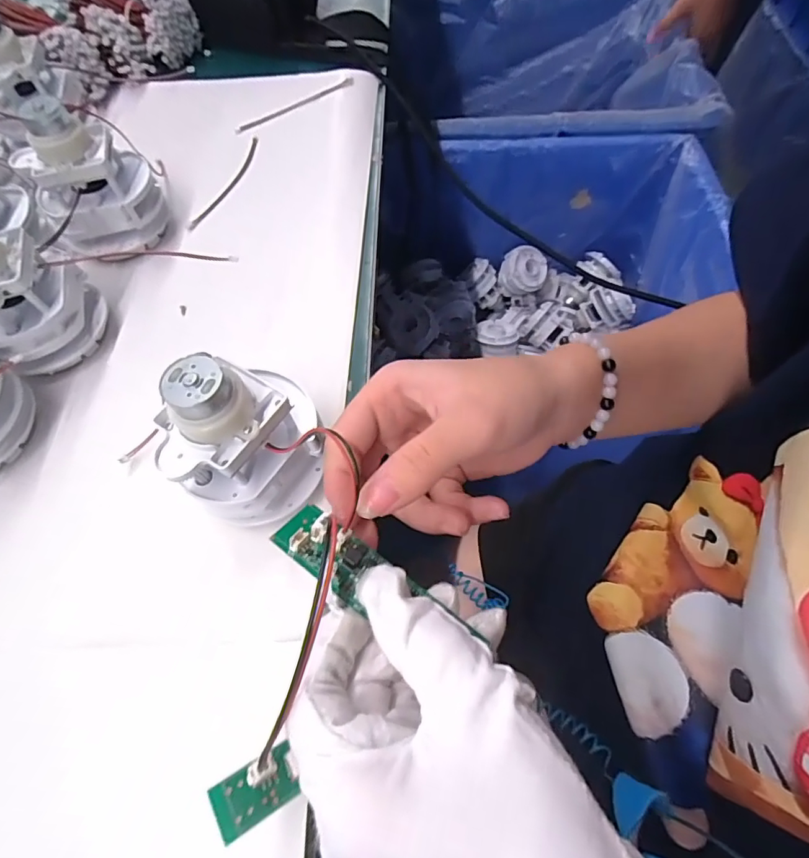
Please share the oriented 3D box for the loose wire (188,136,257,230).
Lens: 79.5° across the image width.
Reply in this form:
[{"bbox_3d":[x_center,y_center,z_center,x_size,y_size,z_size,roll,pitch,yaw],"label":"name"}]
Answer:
[{"bbox_3d":[-0.133,-0.186,0.370,0.010,0.007,0.105,16,64,10],"label":"loose wire"}]

